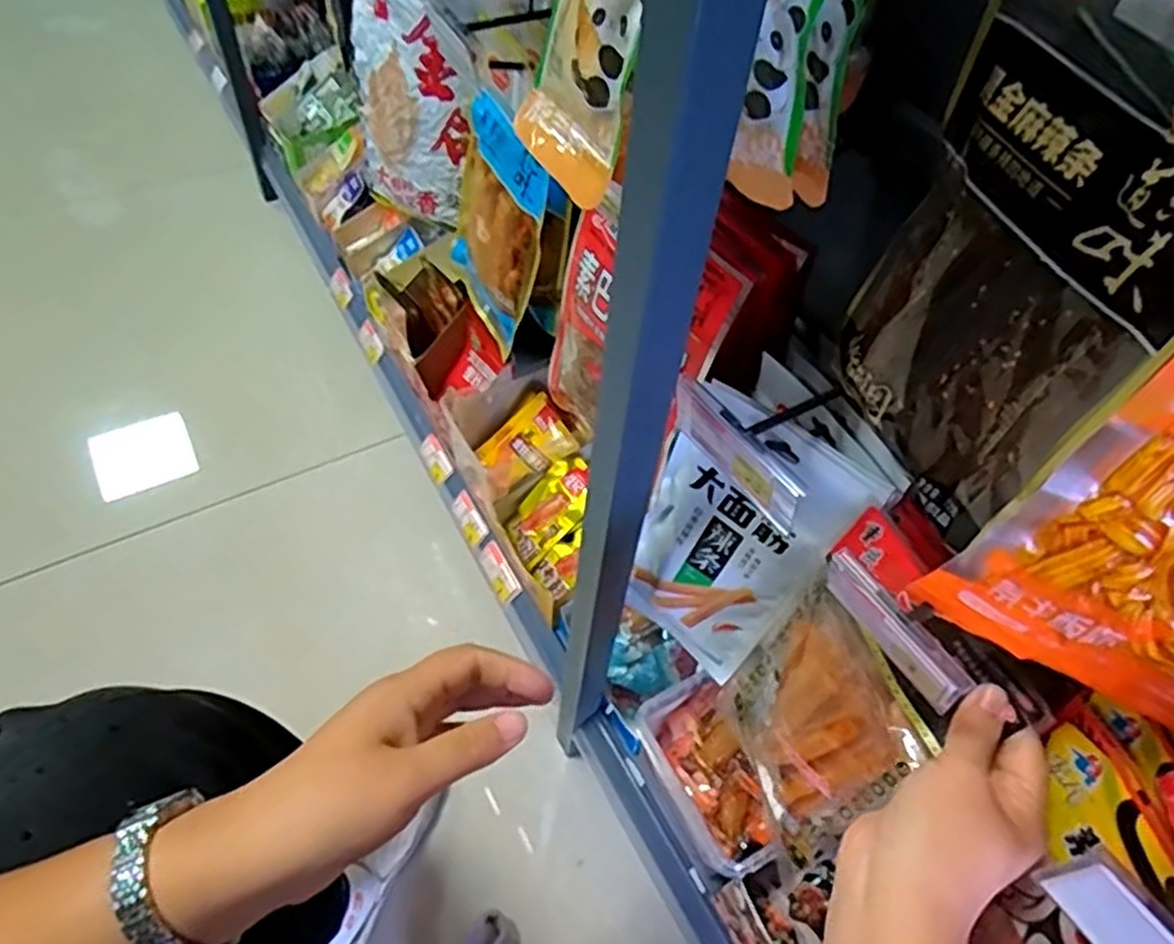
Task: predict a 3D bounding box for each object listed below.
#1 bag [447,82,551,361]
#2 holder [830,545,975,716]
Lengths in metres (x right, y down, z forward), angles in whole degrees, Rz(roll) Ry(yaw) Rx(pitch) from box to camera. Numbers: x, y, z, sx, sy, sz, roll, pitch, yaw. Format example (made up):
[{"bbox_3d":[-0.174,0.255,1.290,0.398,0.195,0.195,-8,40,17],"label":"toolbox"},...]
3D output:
[{"bbox_3d":[-0.085,-0.224,0.685,0.047,0.181,0.157,-18,58,-17],"label":"bag"},{"bbox_3d":[0.145,0.074,0.360,0.014,0.030,0.082,-30,69,-23],"label":"holder"}]

